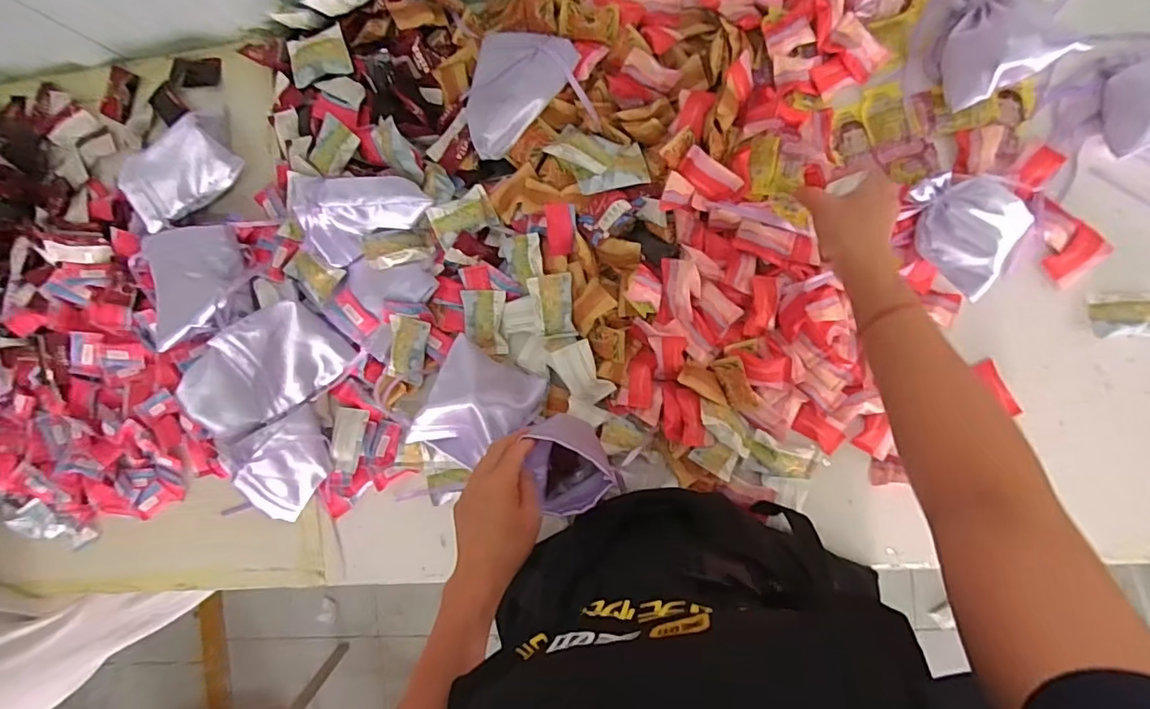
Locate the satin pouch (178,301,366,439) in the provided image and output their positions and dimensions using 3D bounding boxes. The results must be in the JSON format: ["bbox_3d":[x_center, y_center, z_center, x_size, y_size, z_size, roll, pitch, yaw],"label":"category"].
[{"bbox_3d":[-0.380,0.019,0.668,0.231,0.042,0.120,-25,89,8],"label":"satin pouch"}]

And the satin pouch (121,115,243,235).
[{"bbox_3d":[-0.477,-0.221,0.666,0.138,0.048,0.095,-38,87,7],"label":"satin pouch"}]

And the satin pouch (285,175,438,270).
[{"bbox_3d":[-0.230,-0.148,0.609,0.141,0.101,0.044,-5,51,-10],"label":"satin pouch"}]

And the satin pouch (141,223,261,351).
[{"bbox_3d":[-0.461,-0.084,0.665,0.137,0.023,0.134,-6,91,8],"label":"satin pouch"}]

